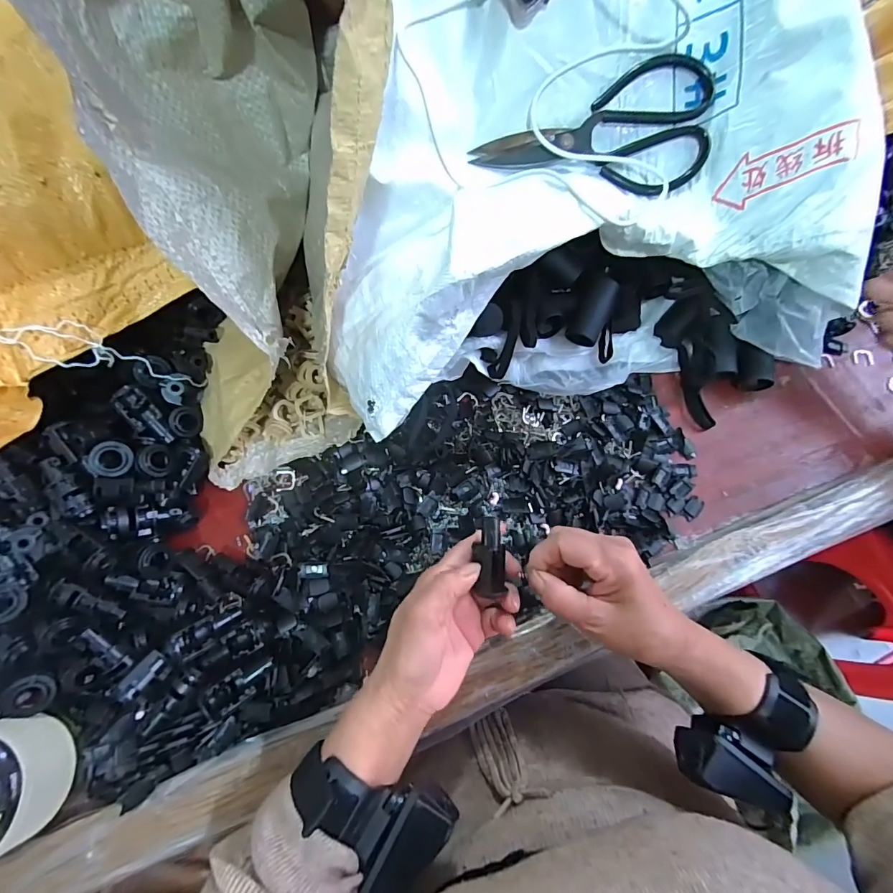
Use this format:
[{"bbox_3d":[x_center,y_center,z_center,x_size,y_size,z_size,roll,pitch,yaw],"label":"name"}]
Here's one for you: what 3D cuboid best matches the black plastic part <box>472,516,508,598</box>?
[{"bbox_3d":[0.031,0.076,0.294,0.022,0.014,0.052,2,80,-1],"label":"black plastic part"}]

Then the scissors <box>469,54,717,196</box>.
[{"bbox_3d":[0.128,-0.266,0.374,0.199,0.018,0.096,-11,110,8],"label":"scissors"}]

